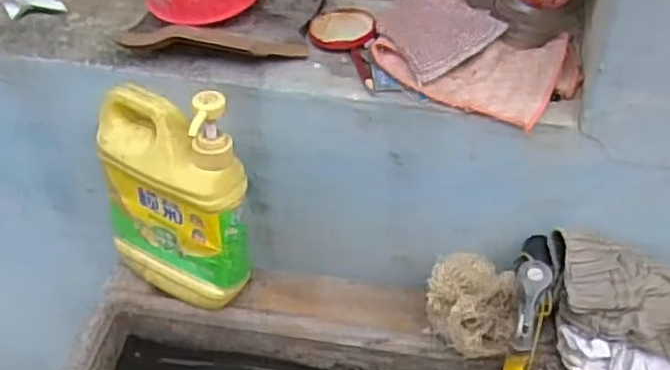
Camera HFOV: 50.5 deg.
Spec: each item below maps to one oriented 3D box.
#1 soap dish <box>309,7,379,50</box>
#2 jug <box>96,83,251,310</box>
[{"bbox_3d":[0.008,-0.156,0.696,0.063,0.012,0.063,-1,46,1],"label":"soap dish"},{"bbox_3d":[-0.157,0.009,0.682,0.151,0.218,0.084,27,52,27],"label":"jug"}]

